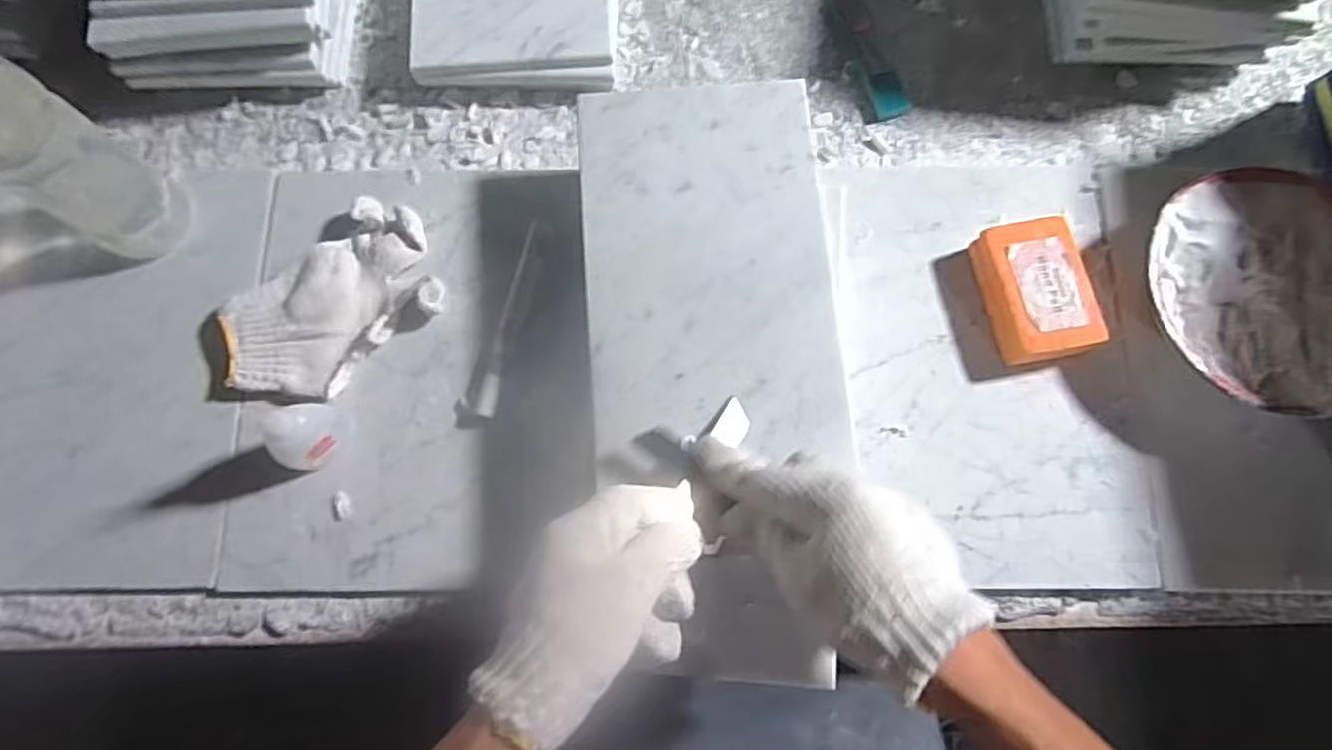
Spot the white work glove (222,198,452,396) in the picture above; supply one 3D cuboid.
[{"bbox_3d":[-0.229,-0.047,0.495,0.154,0.034,0.096,-40,77,-11],"label":"white work glove"}]

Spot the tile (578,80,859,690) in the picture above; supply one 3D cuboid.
[{"bbox_3d":[0.031,-0.013,0.424,0.149,0.015,0.365,-5,76,-1],"label":"tile"}]

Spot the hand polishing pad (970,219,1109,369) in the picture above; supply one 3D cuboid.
[{"bbox_3d":[0.253,-0.057,0.485,0.061,0.032,0.095,-10,74,-3],"label":"hand polishing pad"}]

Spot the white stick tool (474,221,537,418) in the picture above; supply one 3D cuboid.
[{"bbox_3d":[-0.110,-0.041,0.492,0.013,0.007,0.142,9,74,3],"label":"white stick tool"}]

